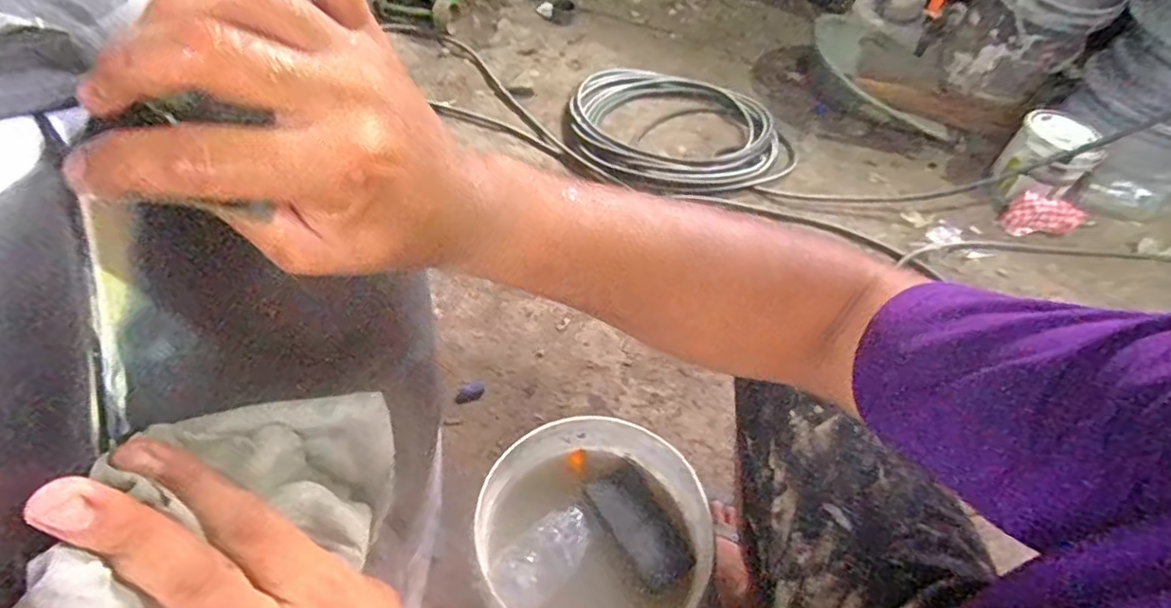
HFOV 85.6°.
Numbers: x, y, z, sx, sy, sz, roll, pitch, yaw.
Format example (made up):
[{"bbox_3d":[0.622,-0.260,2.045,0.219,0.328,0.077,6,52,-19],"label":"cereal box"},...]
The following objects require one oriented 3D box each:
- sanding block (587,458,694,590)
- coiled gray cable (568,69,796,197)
[{"bbox_3d":[0.066,0.261,0.755,0.079,0.025,0.147,-24,57,-23],"label":"sanding block"},{"bbox_3d":[0.231,-0.442,1.559,0.513,0.047,0.466,-6,52,-11],"label":"coiled gray cable"}]

